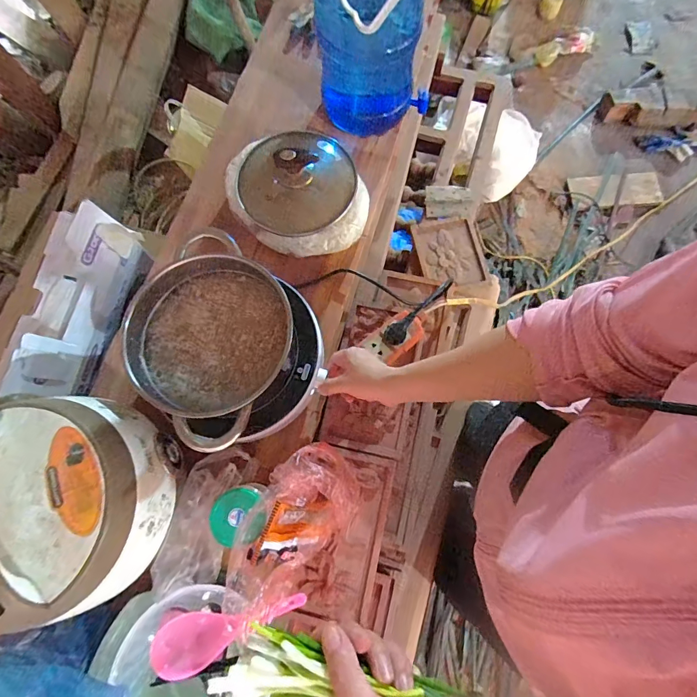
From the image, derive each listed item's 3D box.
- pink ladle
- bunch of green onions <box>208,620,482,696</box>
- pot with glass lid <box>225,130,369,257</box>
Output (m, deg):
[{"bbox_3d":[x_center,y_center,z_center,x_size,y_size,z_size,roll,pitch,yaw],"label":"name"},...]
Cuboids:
[{"bbox_3d":[-0.150,0.349,0.495,0.205,0.034,0.065,-25,78,7],"label":"pink ladle"},{"bbox_3d":[0.007,0.244,0.280,0.195,0.023,0.052,15,77,-4],"label":"bunch of green onions"},{"bbox_3d":[-0.088,-0.271,0.667,0.238,0.081,0.212,-10,77,-3],"label":"pot with glass lid"}]

